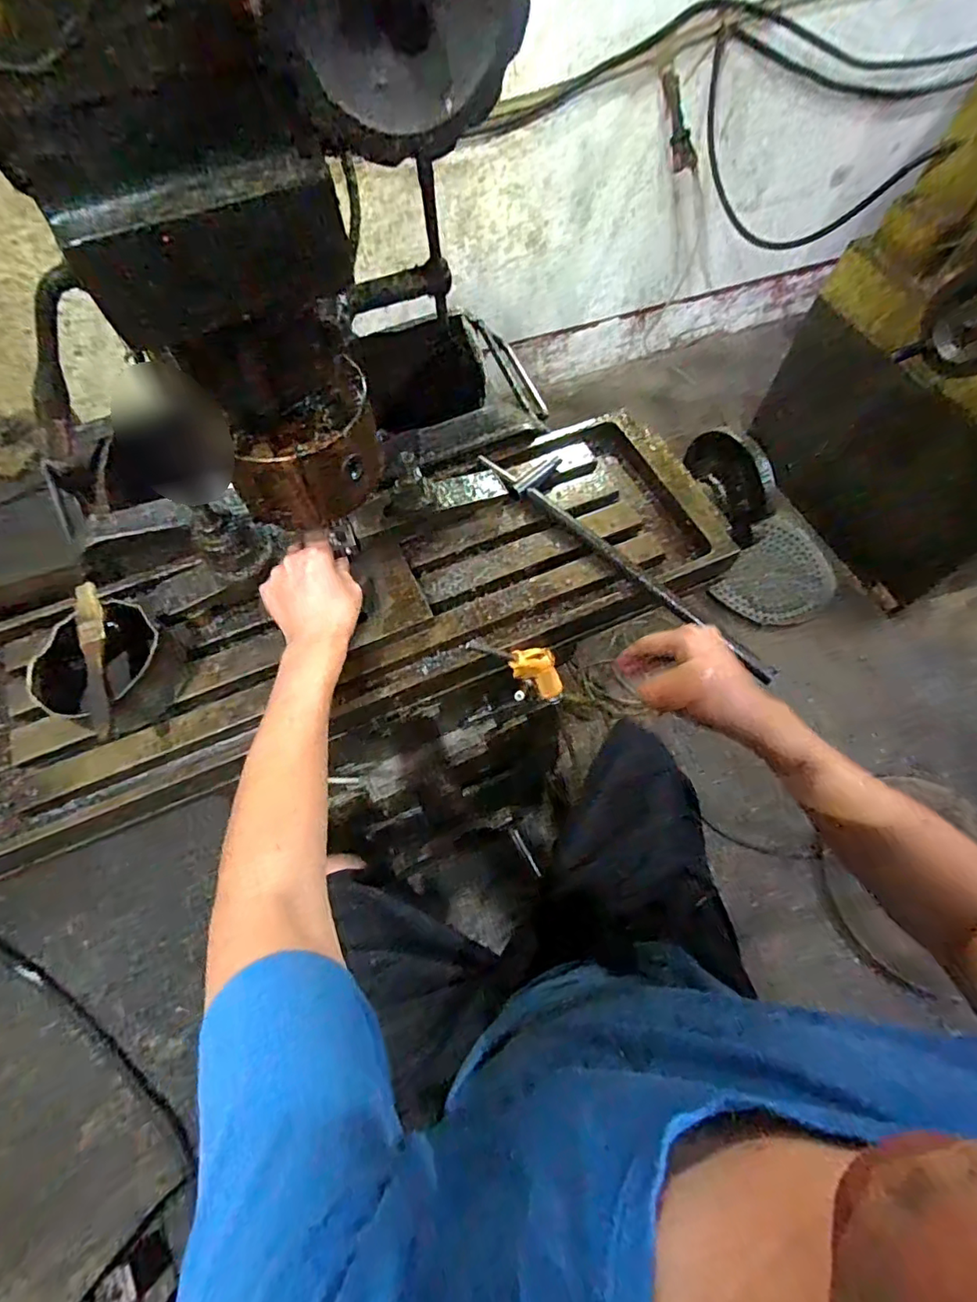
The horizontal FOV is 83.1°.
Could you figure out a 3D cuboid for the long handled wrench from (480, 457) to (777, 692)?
[{"bbox_3d":[0.139,-0.102,0.579,0.069,0.023,0.376,-37,69,-17],"label":"long handled wrench"}]

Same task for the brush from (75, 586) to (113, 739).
[{"bbox_3d":[-0.338,0.005,0.471,0.020,0.013,0.154,-19,65,-9],"label":"brush"}]

